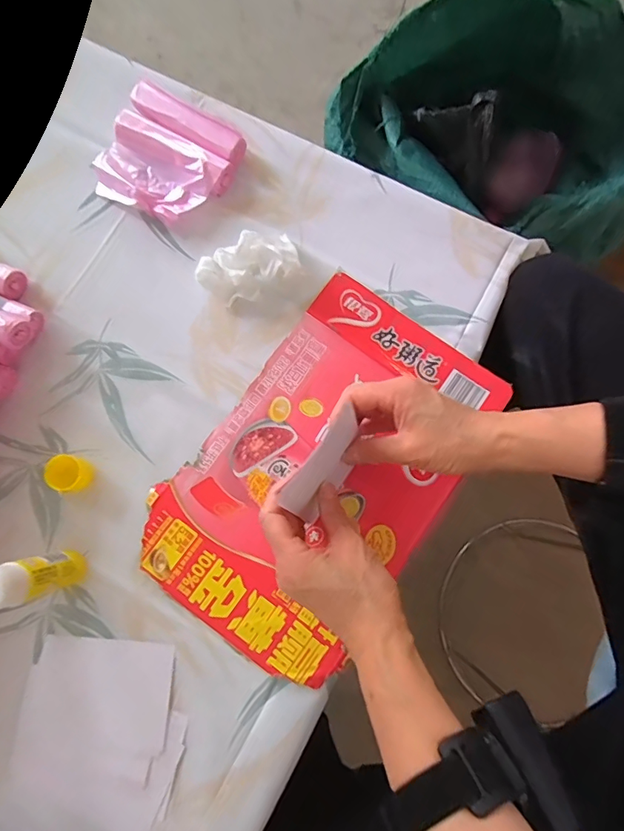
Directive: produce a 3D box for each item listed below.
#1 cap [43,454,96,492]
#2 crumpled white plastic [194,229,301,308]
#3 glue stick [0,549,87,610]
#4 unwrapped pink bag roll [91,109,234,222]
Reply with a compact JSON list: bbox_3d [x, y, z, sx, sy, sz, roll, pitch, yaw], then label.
[{"bbox_3d":[-0.205,0.050,0.402,0.029,0.029,0.029,0,80,-1],"label":"cap"},{"bbox_3d":[-0.060,-0.135,0.431,0.089,0.044,0.051,-17,81,-4],"label":"crumpled white plastic"},{"bbox_3d":[-0.206,0.120,0.353,0.030,0.107,0.029,0,80,-1],"label":"glue stick"},{"bbox_3d":[-0.145,-0.229,0.451,0.117,0.023,0.081,29,81,4],"label":"unwrapped pink bag roll"}]

